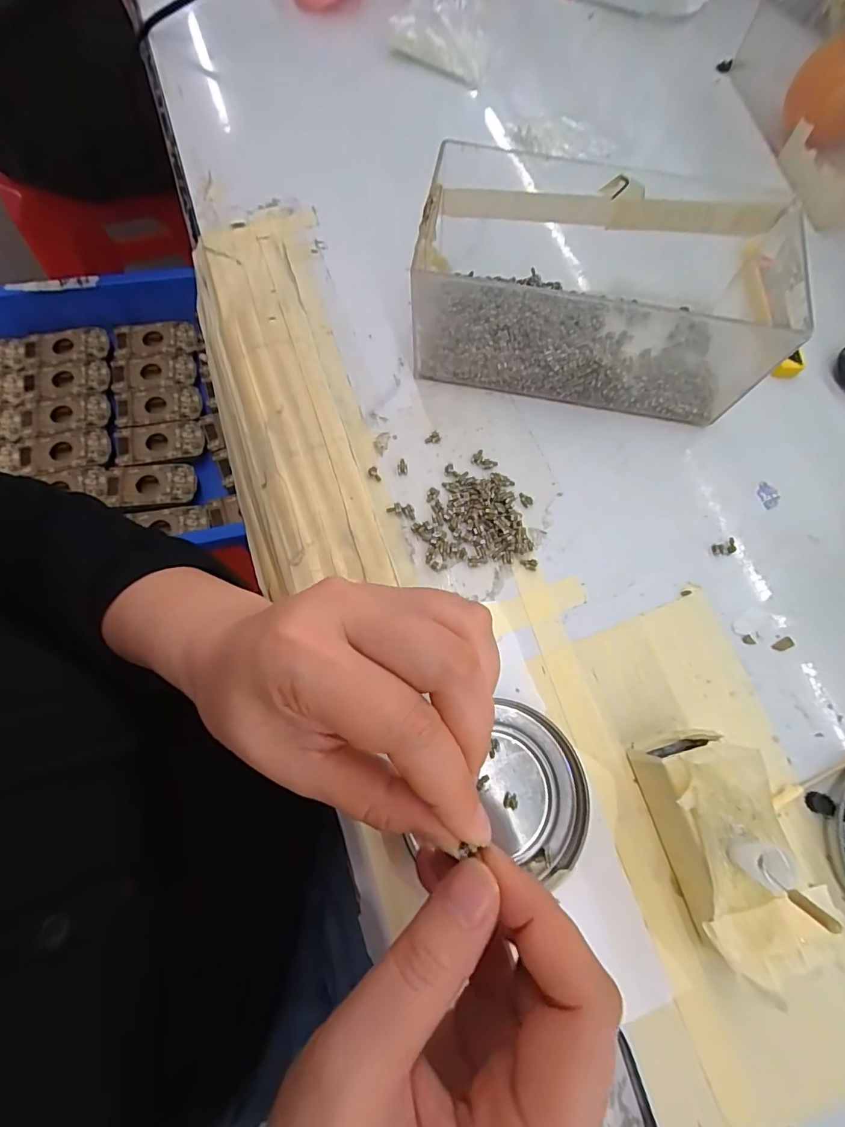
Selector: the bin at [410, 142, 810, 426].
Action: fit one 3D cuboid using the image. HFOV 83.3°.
[{"bbox_3d":[0.100,-0.149,0.260,0.202,0.068,0.103,11,71,2],"label":"bin"}]

